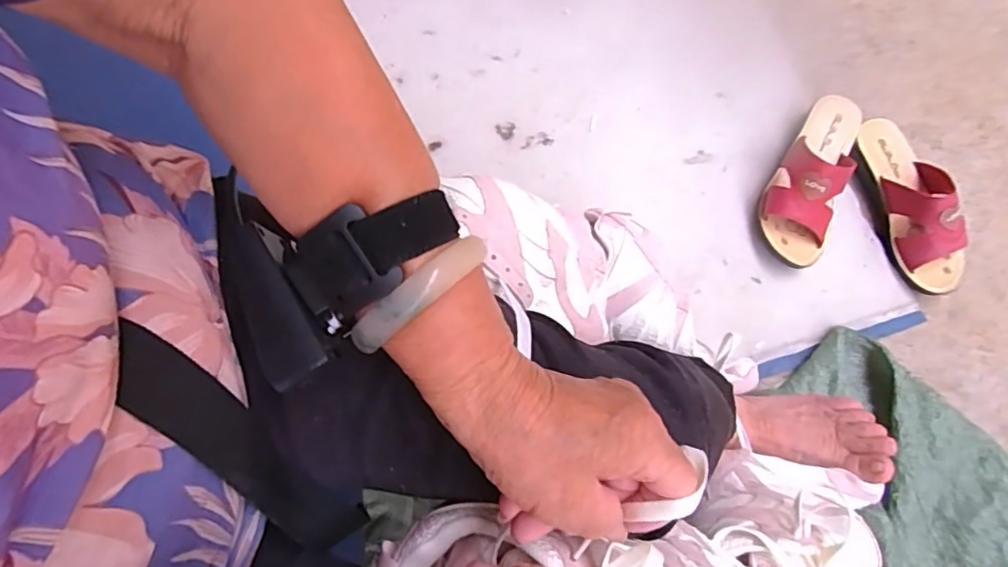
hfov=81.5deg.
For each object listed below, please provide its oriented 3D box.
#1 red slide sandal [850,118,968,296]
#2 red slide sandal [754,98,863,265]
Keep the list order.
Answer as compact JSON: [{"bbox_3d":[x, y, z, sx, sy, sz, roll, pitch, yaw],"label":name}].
[{"bbox_3d":[0.503,-0.100,0.712,0.077,0.089,0.220,-17,78,-5],"label":"red slide sandal"},{"bbox_3d":[0.385,-0.135,0.723,0.085,0.082,0.220,24,78,4],"label":"red slide sandal"}]

